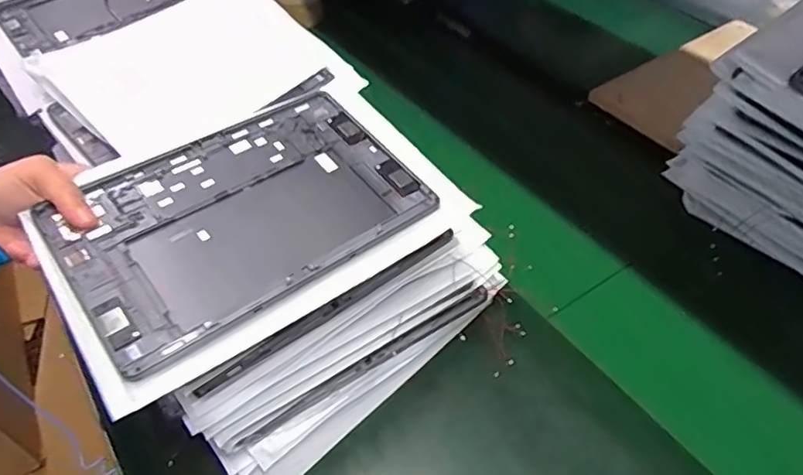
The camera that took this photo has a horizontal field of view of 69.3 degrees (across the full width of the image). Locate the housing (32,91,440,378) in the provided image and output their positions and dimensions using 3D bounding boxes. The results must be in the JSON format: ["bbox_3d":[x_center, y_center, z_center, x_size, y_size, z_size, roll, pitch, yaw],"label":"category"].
[{"bbox_3d":[-0.118,-0.021,0.438,0.251,0.008,0.164,-30,61,-26],"label":"housing"}]

